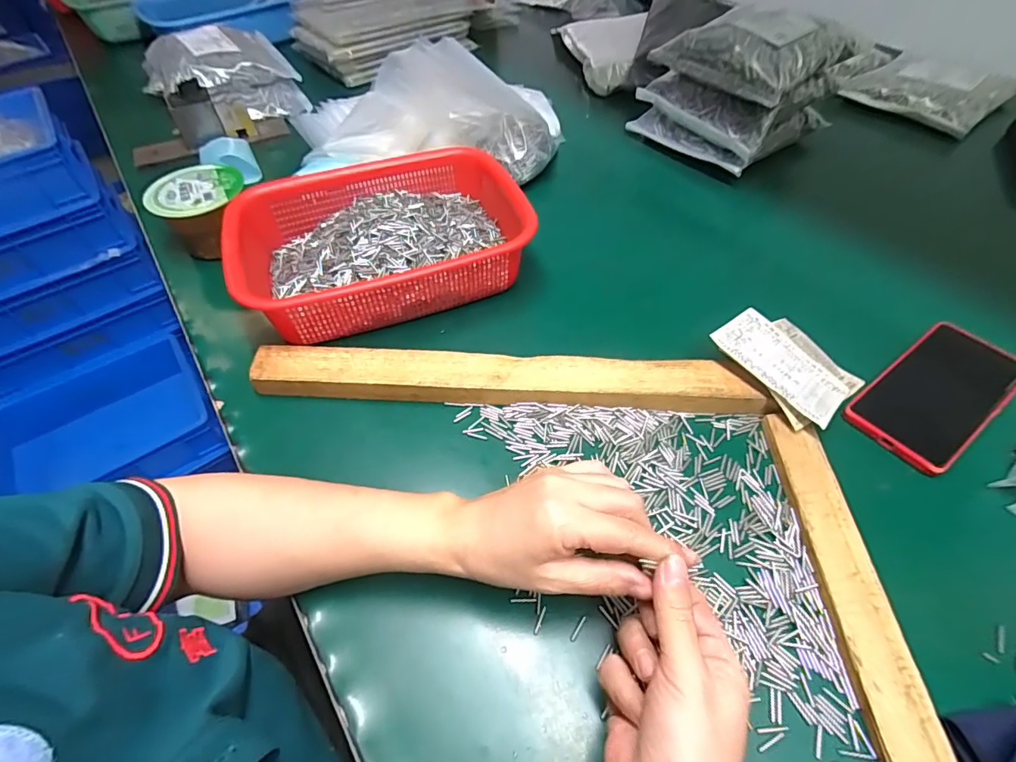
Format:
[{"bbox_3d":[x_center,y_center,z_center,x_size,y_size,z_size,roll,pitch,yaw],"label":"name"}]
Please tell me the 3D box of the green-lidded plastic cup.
[{"bbox_3d":[-0.341,-0.184,0.549,0.093,0.077,0.100,-2,53,2],"label":"green-lidded plastic cup"}]

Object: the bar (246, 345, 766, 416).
[{"bbox_3d":[-0.006,-0.002,0.421,0.426,0.029,0.043,2,53,5],"label":"bar"}]

